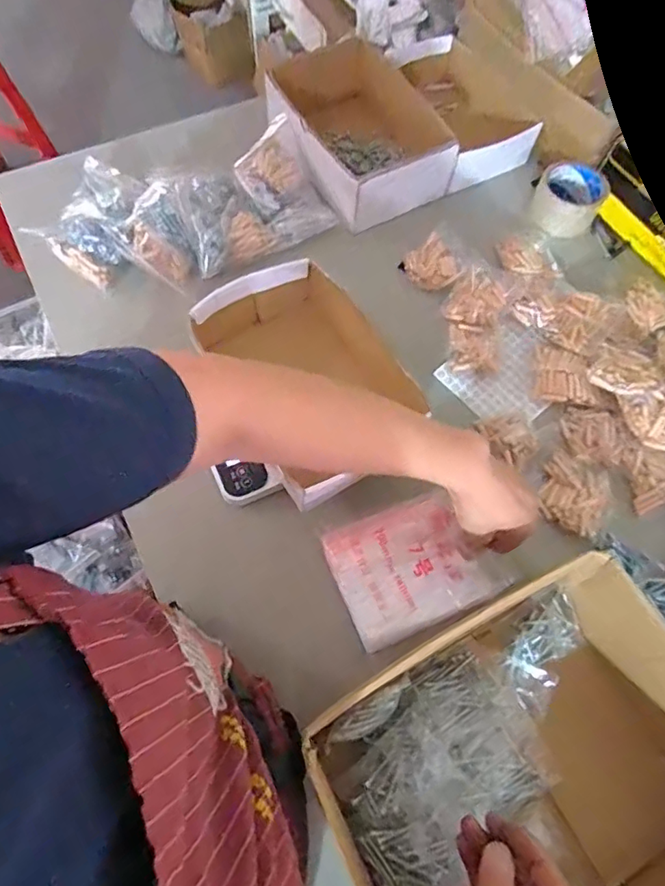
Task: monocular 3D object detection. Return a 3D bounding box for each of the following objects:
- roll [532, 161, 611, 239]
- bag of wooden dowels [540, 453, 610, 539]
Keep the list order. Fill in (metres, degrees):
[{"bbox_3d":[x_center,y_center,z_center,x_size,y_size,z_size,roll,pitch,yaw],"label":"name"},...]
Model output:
[{"bbox_3d":[0.336,-0.346,0.760,0.086,0.060,0.086,1,67,-1],"label":"roll"},{"bbox_3d":[0.272,0.057,0.596,0.073,0.018,0.084,28,69,10],"label":"bag of wooden dowels"}]

